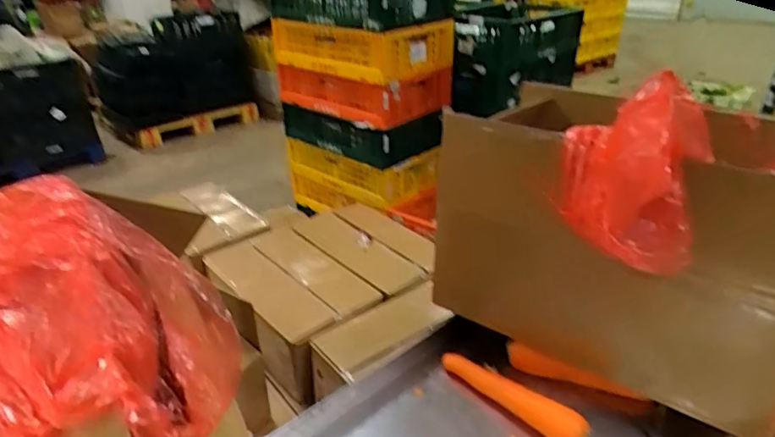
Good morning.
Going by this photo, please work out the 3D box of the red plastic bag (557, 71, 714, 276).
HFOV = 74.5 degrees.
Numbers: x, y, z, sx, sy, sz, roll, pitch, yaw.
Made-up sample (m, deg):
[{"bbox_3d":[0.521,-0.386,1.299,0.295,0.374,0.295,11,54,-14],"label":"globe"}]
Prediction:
[{"bbox_3d":[0.247,-0.047,0.518,0.133,0.164,0.117,9,31,18],"label":"red plastic bag"}]

